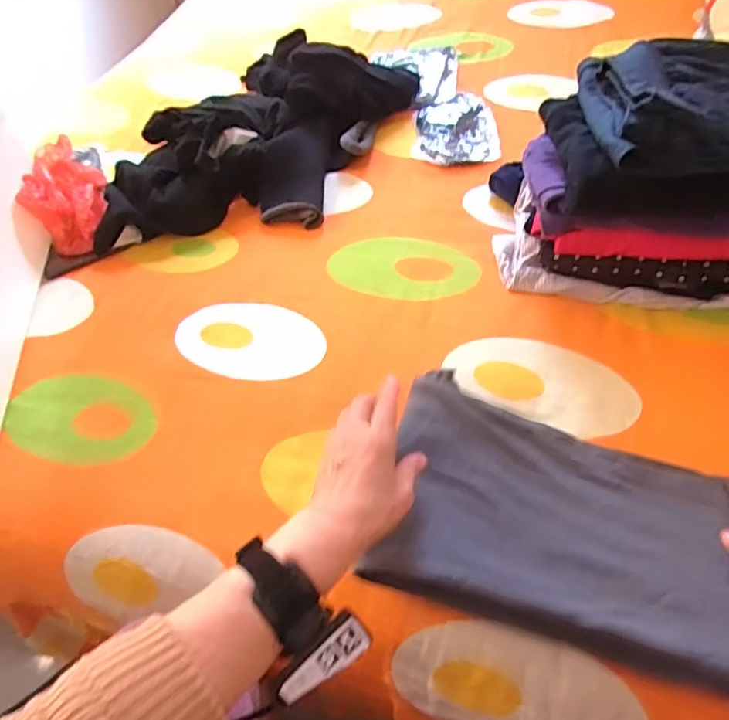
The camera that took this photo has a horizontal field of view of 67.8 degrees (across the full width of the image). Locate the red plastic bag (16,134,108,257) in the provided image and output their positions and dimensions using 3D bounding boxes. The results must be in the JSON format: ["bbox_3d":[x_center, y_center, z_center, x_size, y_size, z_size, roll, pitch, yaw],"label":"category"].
[{"bbox_3d":[-0.423,-0.238,0.783,0.073,0.102,0.169,-16,51,-3],"label":"red plastic bag"}]

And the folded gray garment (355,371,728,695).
[{"bbox_3d":[0.166,0.129,0.458,0.301,0.041,0.191,12,56,14],"label":"folded gray garment"}]

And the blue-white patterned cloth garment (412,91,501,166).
[{"bbox_3d":[0.144,-0.364,0.843,0.125,0.015,0.184,4,55,8],"label":"blue-white patterned cloth garment"}]

